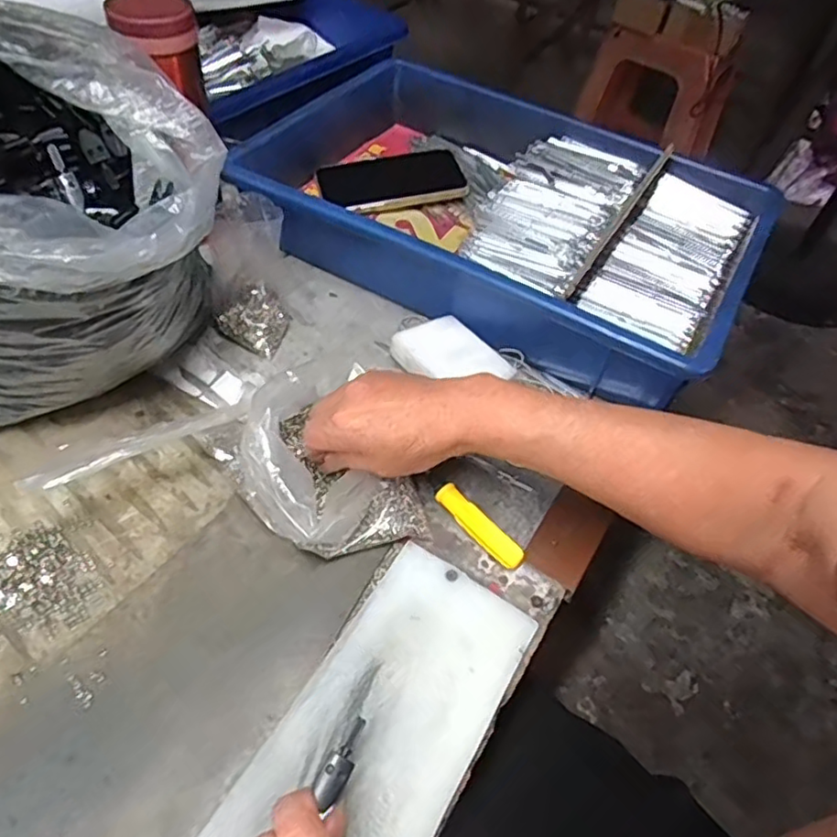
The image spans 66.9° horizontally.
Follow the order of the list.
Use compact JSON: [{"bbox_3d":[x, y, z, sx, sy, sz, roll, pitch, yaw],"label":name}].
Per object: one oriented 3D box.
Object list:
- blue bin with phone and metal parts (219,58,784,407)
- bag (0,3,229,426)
[{"bbox_3d":[0.074,-0.186,0.583,0.424,0.079,0.278,27,53,14],"label":"blue bin with phone and metal parts"},{"bbox_3d":[-0.232,-0.102,0.379,0.215,0.217,0.164,5,53,-2],"label":"bag"}]

